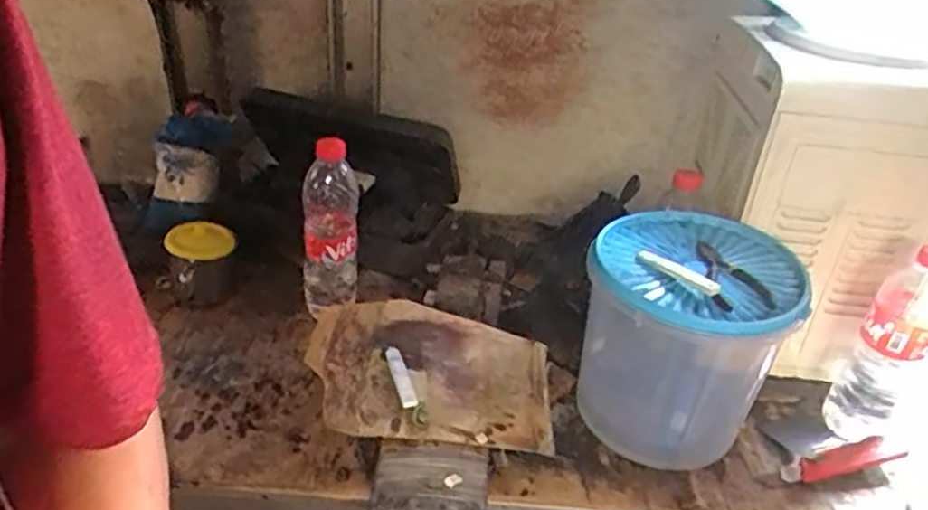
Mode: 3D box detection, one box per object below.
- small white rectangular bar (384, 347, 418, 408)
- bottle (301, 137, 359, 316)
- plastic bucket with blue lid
[{"bbox_3d":[-0.061,0.116,0.682,0.014,0.006,0.082,-6,33,-17],"label":"small white rectangular bar"},{"bbox_3d":[-0.151,-0.027,0.801,0.062,0.204,0.075,-1,32,-10],"label":"bottle"},{"bbox_3d":[0.209,0.088,0.706,0.183,0.198,0.170,4,31,-2],"label":"plastic bucket with blue lid"}]

